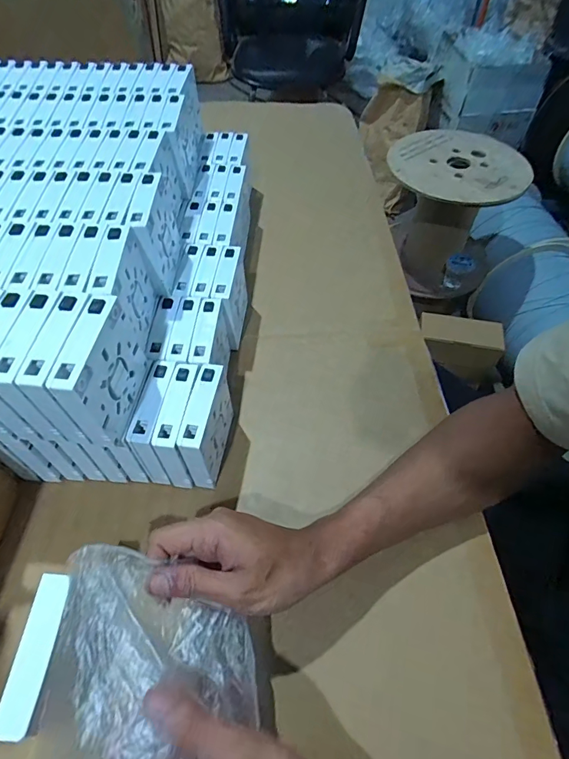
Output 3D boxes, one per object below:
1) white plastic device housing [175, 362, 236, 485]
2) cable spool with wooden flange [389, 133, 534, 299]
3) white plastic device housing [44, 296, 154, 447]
[{"bbox_3d":[-0.071,0.047,0.401,0.023,0.086,0.088,7,55,4],"label":"white plastic device housing"},{"bbox_3d":[0.436,-0.445,1.181,0.320,0.317,0.306,5,55,2],"label":"cable spool with wooden flange"},{"bbox_3d":[-0.139,-0.003,0.333,0.022,0.089,0.094,7,55,4],"label":"white plastic device housing"}]

